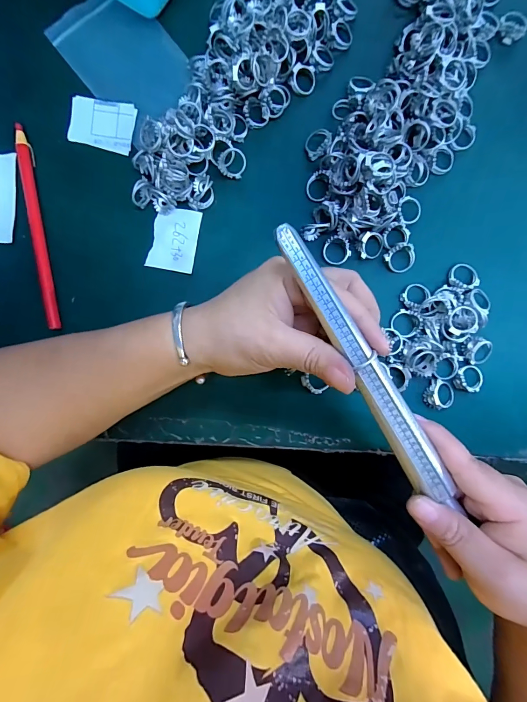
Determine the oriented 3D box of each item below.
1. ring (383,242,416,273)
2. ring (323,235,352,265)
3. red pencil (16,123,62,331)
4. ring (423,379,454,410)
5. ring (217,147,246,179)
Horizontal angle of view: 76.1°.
[{"bbox_3d":[0.112,-0.076,0.271,0.023,0.011,0.022,0,91,0],"label":"ring"},{"bbox_3d":[0.060,-0.081,0.271,0.023,0.006,0.021,0,91,0],"label":"ring"},{"bbox_3d":[-0.183,-0.099,0.272,0.010,0.010,0.163,-10,91,0],"label":"red pencil"},{"bbox_3d":[0.143,0.036,0.273,0.023,0.013,0.023,-1,92,-22],"label":"ring"},{"bbox_3d":[-0.024,-0.152,0.270,0.020,0.008,0.022,0,91,0],"label":"ring"}]

